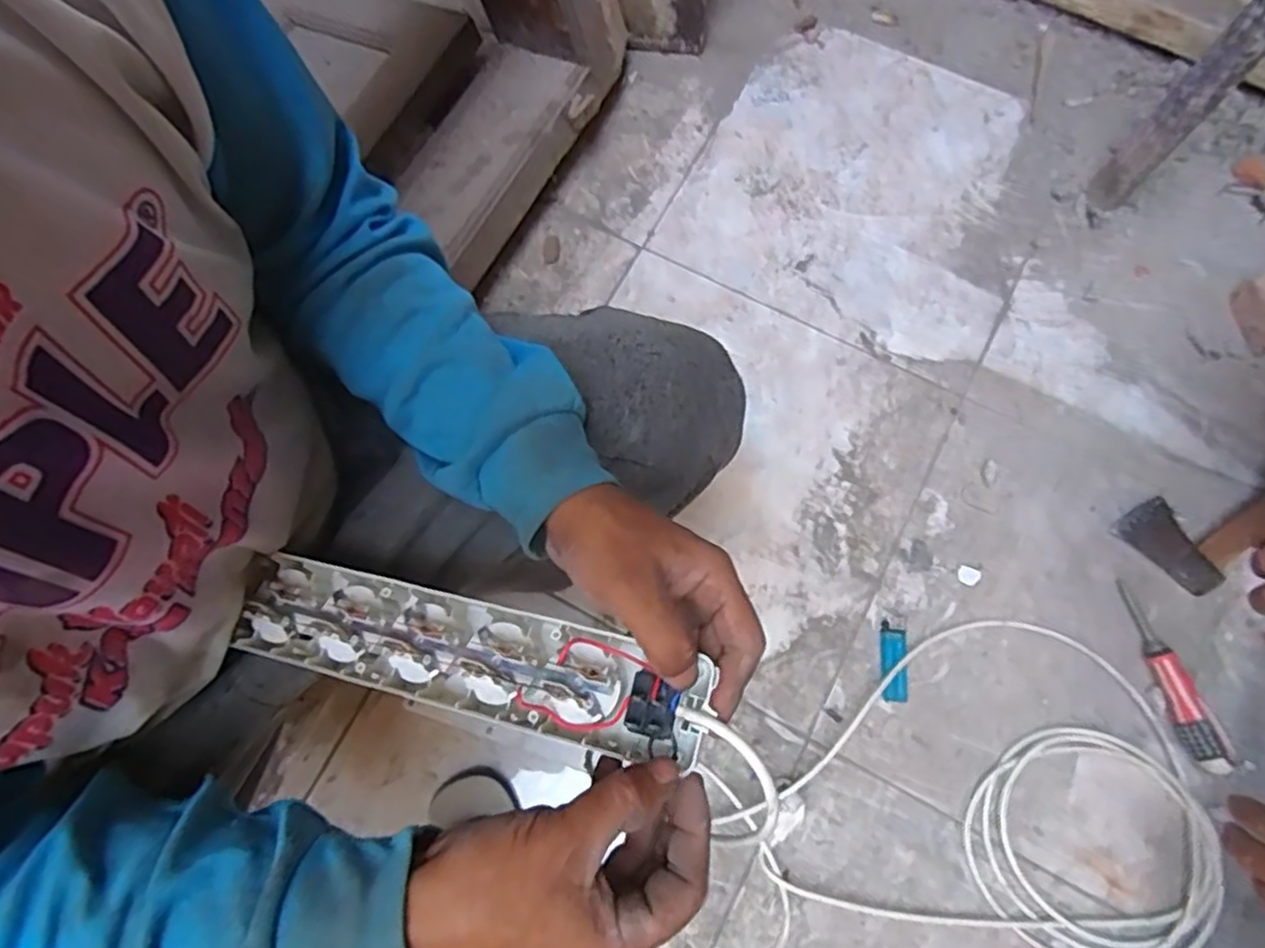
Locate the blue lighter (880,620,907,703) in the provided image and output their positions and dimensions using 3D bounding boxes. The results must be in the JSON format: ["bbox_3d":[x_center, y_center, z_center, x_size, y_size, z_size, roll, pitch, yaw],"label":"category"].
[{"bbox_3d":[0.252,0.181,0.697,0.024,0.011,0.074,4,75,3],"label":"blue lighter"}]

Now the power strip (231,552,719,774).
[{"bbox_3d":[-0.089,0.094,0.375,0.252,0.026,0.054,11,75,15],"label":"power strip"}]

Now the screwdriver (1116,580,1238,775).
[{"bbox_3d":[0.504,0.187,0.677,0.027,0.029,0.173,-14,75,-2],"label":"screwdriver"}]

